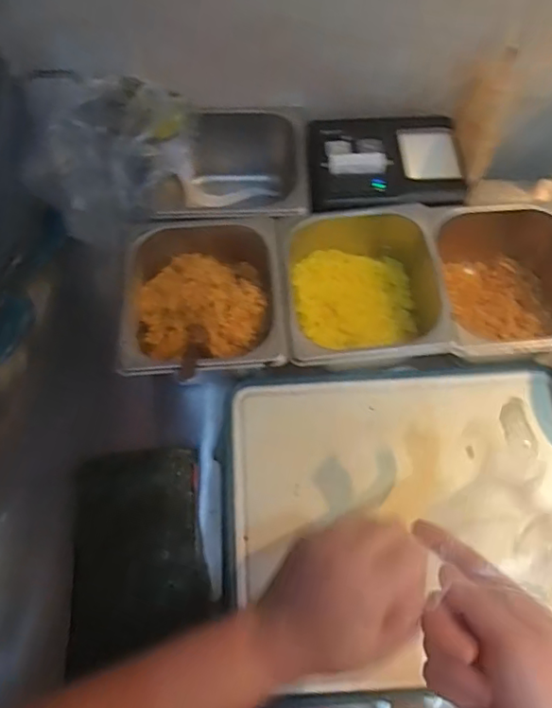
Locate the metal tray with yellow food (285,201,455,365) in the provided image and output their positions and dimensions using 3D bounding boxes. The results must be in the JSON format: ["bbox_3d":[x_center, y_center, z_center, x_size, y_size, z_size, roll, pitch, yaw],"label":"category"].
[{"bbox_3d":[0.089,-0.062,0.623,0.158,0.089,0.181,-1,65,1],"label":"metal tray with yellow food"}]

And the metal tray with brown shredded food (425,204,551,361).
[{"bbox_3d":[0.238,-0.073,0.626,0.155,0.082,0.185,-5,65,-1],"label":"metal tray with brown shredded food"}]

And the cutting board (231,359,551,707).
[{"bbox_3d":[0.136,0.154,0.572,0.347,0.020,0.310,-4,65,0],"label":"cutting board"}]

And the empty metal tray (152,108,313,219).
[{"bbox_3d":[-0.052,-0.195,0.708,0.181,0.108,0.156,-2,65,1],"label":"empty metal tray"}]

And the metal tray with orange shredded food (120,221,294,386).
[{"bbox_3d":[-0.076,-0.049,0.618,0.168,0.079,0.178,-4,65,0],"label":"metal tray with orange shredded food"}]

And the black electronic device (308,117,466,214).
[{"bbox_3d":[0.129,-0.209,0.650,0.179,0.029,0.124,-2,66,-4],"label":"black electronic device"}]

